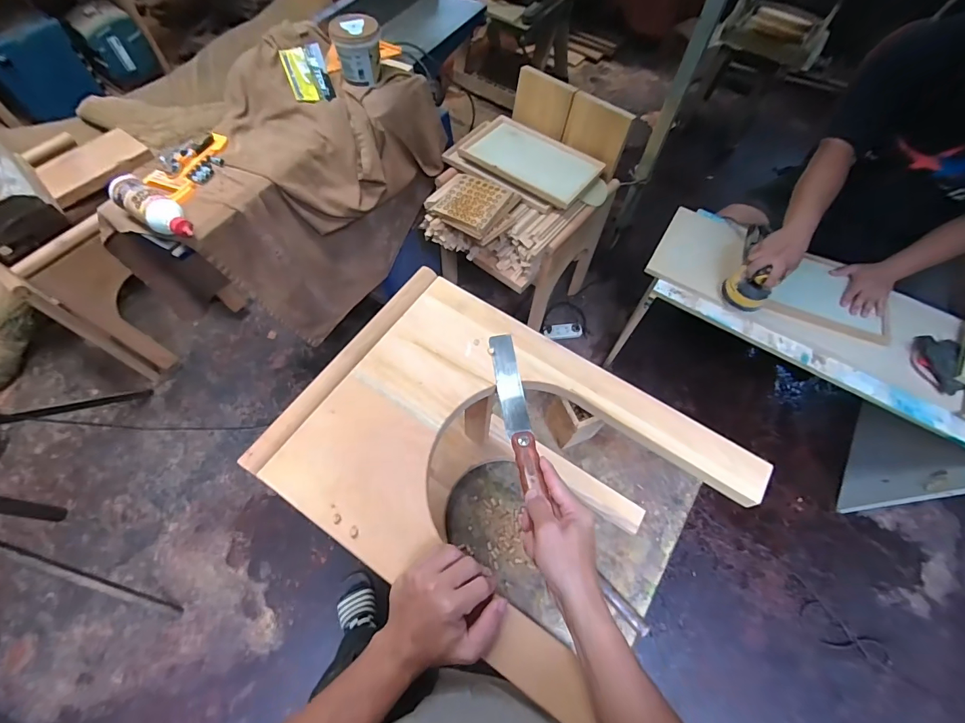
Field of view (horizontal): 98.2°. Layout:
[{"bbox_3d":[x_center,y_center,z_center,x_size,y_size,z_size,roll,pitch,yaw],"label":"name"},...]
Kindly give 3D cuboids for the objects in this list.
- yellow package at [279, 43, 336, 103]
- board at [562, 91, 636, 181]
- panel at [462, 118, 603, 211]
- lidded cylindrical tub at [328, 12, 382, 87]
[{"bbox_3d":[-0.457,-0.758,1.102,0.108,0.014,0.149,-19,91,-25],"label":"yellow package"},{"bbox_3d":[0.352,-0.708,1.309,0.198,0.189,0.017,34,57,16],"label":"board"},{"bbox_3d":[0.154,-0.650,1.334,0.418,0.029,0.251,33,67,15],"label":"panel"},{"bbox_3d":[-0.333,-0.840,1.123,0.117,0.120,0.118,-6,63,-4],"label":"lidded cylindrical tub"}]

